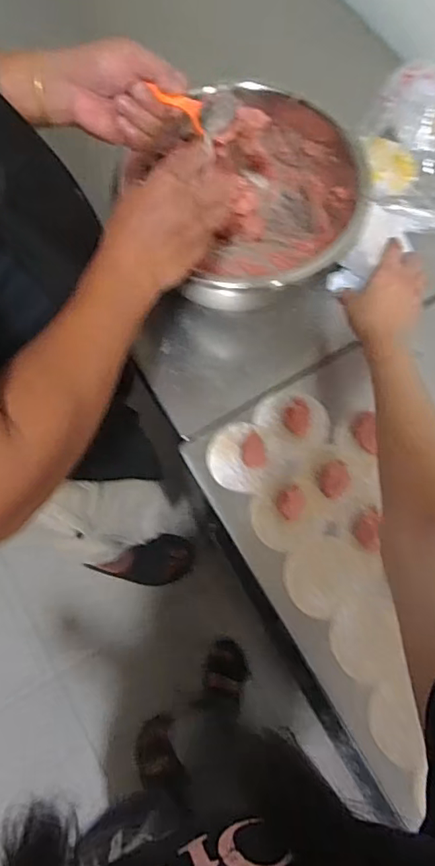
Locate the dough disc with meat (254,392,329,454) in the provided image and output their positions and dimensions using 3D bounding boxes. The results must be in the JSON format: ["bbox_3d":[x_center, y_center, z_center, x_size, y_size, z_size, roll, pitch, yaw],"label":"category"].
[{"bbox_3d":[0.091,-0.015,0.619,0.080,0.010,0.078,0,72,-1],"label":"dough disc with meat"}]

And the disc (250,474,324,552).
[{"bbox_3d":[0.078,0.085,0.584,0.076,0.021,0.074,0,72,-1],"label":"disc"}]

